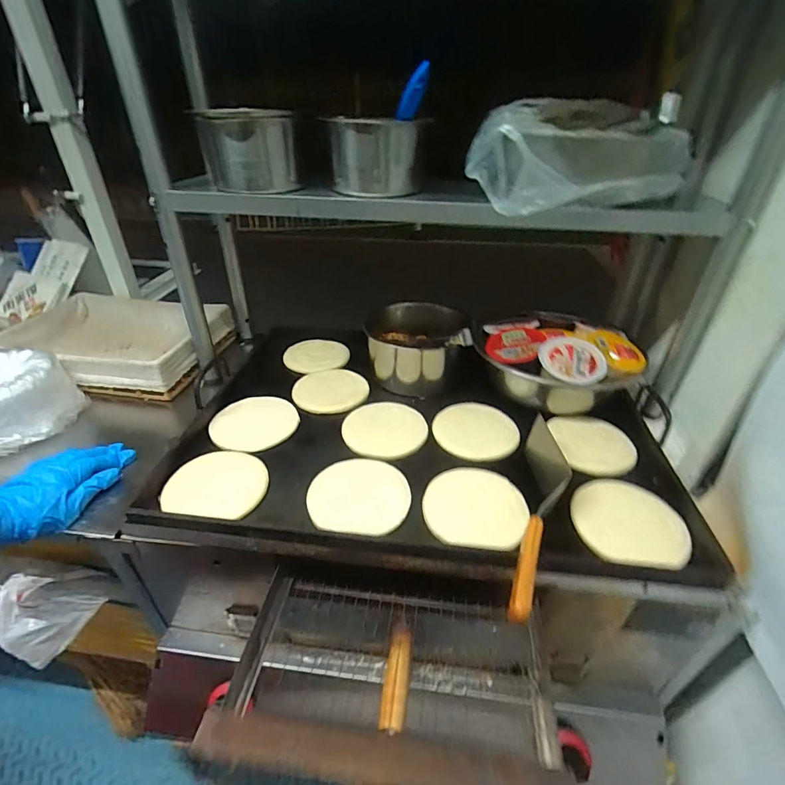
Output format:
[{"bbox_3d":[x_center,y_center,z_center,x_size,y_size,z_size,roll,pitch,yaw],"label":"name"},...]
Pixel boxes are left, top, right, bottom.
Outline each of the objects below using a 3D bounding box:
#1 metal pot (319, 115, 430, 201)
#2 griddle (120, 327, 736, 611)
[{"bbox_3d":[-0.023,-0.341,0.615,0.125,0.089,0.125,0,34,0],"label":"metal pot"},{"bbox_3d":[0.039,0.036,0.659,0.678,0.047,0.508,4,34,6],"label":"griddle"}]

